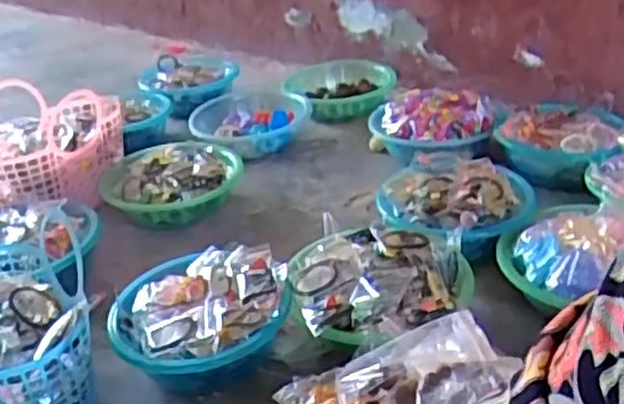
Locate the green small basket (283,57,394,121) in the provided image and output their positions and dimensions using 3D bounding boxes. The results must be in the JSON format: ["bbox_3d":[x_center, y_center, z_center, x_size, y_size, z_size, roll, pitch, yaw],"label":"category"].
[{"bbox_3d":[0.062,-0.233,1.615,0.238,0.062,0.238,-12,29,-9],"label":"green small basket"}]

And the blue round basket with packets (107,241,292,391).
[{"bbox_3d":[-0.139,0.145,0.959,0.219,0.089,0.209,-5,29,3],"label":"blue round basket with packets"}]

